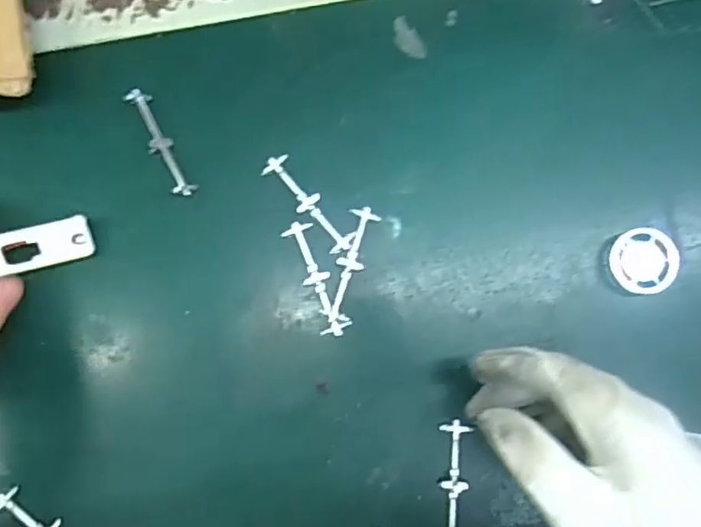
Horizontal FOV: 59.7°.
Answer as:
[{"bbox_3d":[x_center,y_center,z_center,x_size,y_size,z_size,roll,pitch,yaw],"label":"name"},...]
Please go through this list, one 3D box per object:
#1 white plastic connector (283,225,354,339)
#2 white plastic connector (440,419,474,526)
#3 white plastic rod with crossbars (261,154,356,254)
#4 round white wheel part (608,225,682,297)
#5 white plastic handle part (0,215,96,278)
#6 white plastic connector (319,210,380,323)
[{"bbox_3d":[-0.020,0.009,0.367,0.018,0.004,0.071,-22,90,-4],"label":"white plastic connector"},{"bbox_3d":[0.061,0.130,0.359,0.018,0.004,0.072,2,88,-4],"label":"white plastic connector"},{"bbox_3d":[-0.025,-0.036,0.372,0.018,0.005,0.073,-41,91,-4],"label":"white plastic rod with crossbars"},{"bbox_3d":[0.177,-0.001,0.373,0.039,0.017,0.038,0,88,-4],"label":"round white wheel part"},{"bbox_3d":[-0.196,-0.008,0.356,0.088,0.019,0.033,-18,89,-9],"label":"white plastic handle part"},{"bbox_3d":[0.000,0.000,0.368,0.017,0.005,0.071,17,87,-3],"label":"white plastic connector"}]

